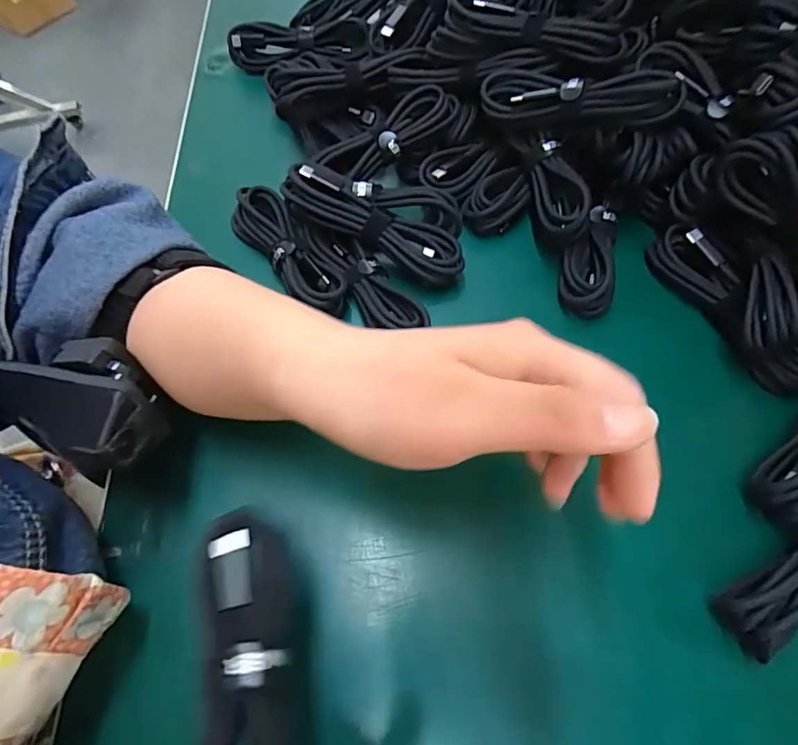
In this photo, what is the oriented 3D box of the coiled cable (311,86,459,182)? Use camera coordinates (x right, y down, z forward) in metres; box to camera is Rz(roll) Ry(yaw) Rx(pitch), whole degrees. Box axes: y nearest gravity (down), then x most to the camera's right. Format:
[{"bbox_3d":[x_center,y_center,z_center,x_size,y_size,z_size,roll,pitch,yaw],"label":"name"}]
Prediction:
[{"bbox_3d":[-0.007,-0.158,0.319,0.101,0.022,0.030,-29,66,-12],"label":"coiled cable"}]

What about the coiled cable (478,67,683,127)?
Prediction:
[{"bbox_3d":[0.105,-0.166,0.287,0.114,0.019,0.033,21,65,29],"label":"coiled cable"}]

